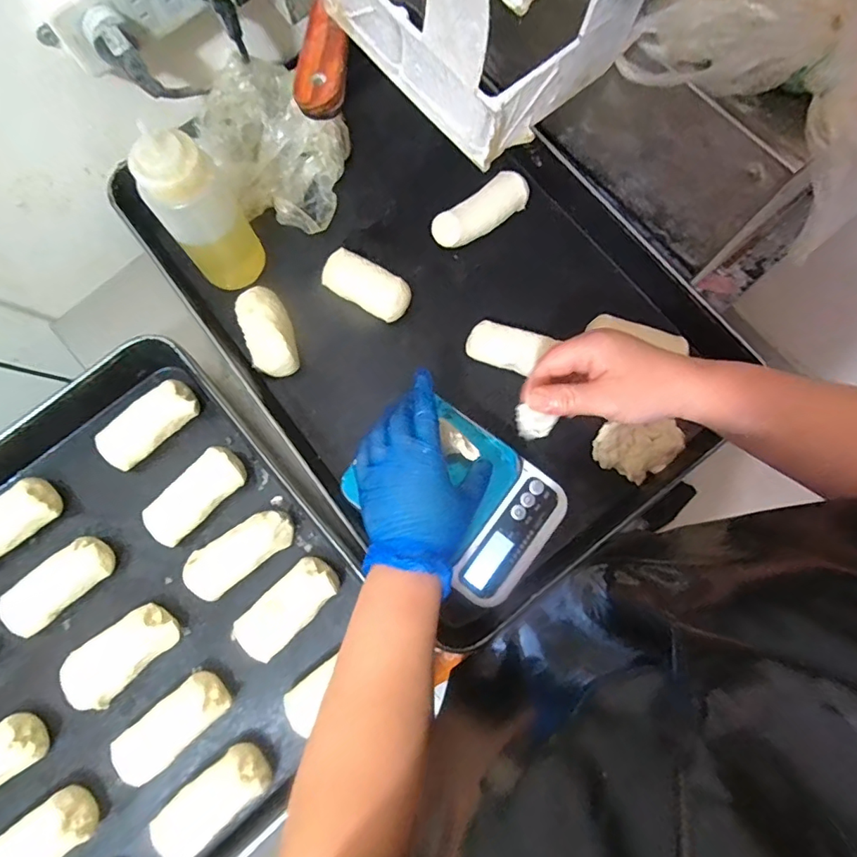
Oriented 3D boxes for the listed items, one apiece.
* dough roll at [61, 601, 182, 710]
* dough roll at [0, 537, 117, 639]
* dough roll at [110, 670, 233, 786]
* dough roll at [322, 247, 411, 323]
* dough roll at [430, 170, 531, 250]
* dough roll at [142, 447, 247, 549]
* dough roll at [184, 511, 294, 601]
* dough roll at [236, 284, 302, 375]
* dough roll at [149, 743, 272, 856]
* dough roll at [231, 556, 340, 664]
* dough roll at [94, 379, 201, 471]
[{"bbox_3d":[-0.263,0.191,0.432,0.100,0.029,0.049,-44,80,-8],"label":"dough roll"},{"bbox_3d":[-0.324,0.138,0.446,0.099,0.031,0.042,-38,80,-7],"label":"dough roll"},{"bbox_3d":[-0.213,0.246,0.419,0.100,0.034,0.043,-39,80,-7],"label":"dough roll"},{"bbox_3d":[-0.063,-0.147,0.532,0.094,0.033,0.044,34,80,8],"label":"dough roll"},{"bbox_3d":[0.055,-0.229,0.543,0.103,0.035,0.044,-35,79,-6],"label":"dough roll"},{"bbox_3d":[-0.213,0.063,0.466,0.101,0.034,0.044,-42,80,-8],"label":"dough roll"},{"bbox_3d":[-0.167,0.109,0.455,0.098,0.024,0.042,-37,79,-7],"label":"dough roll"},{"bbox_3d":[-0.164,-0.098,0.517,0.047,0.033,0.095,-19,78,-3],"label":"dough roll"},{"bbox_3d":[-0.174,0.298,0.405,0.101,0.034,0.042,-41,80,-7],"label":"dough roll"},{"bbox_3d":[-0.121,0.155,0.439,0.095,0.031,0.042,-43,80,-8],"label":"dough roll"},{"bbox_3d":[-0.265,-0.002,0.482,0.101,0.033,0.044,-38,79,-7],"label":"dough roll"}]

